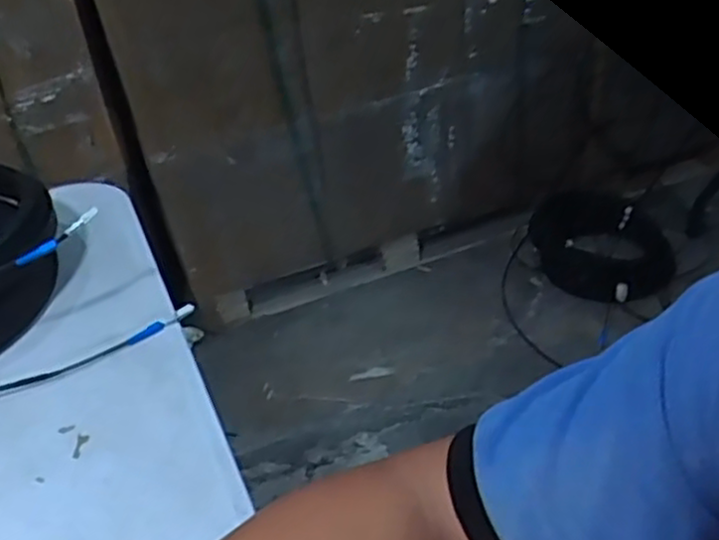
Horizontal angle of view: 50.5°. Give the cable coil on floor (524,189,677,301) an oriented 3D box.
[{"bbox_3d":[0.552,-0.067,1.781,0.262,0.090,0.330,-12,37,-9],"label":"cable coil on floor"}]

